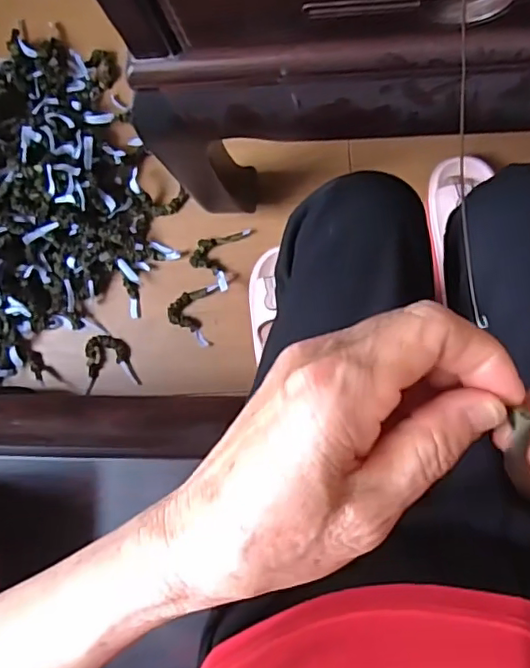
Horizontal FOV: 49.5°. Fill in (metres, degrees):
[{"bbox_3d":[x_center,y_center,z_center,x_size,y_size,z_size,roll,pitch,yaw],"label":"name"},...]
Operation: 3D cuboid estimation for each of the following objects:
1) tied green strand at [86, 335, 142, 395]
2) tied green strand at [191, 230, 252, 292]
[{"bbox_3d":[-0.263,0.047,0.964,0.090,0.024,0.090,-13,84,7],"label":"tied green strand"},{"bbox_3d":[-0.079,-0.131,0.938,0.076,0.022,0.106,19,89,9],"label":"tied green strand"}]

